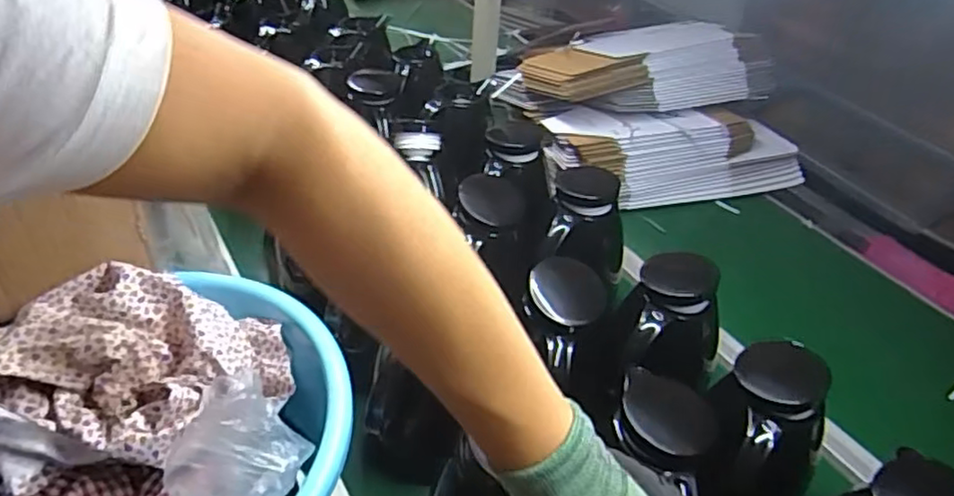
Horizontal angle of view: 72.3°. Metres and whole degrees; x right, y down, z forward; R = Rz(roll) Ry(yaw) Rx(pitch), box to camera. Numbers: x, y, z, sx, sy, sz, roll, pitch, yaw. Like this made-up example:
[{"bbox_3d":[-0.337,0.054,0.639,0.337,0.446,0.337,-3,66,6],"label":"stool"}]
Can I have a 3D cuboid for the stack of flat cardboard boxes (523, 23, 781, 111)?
[{"bbox_3d":[0.292,-0.316,1.125,0.439,0.089,0.181,-14,43,-22],"label":"stack of flat cardboard boxes"}]

